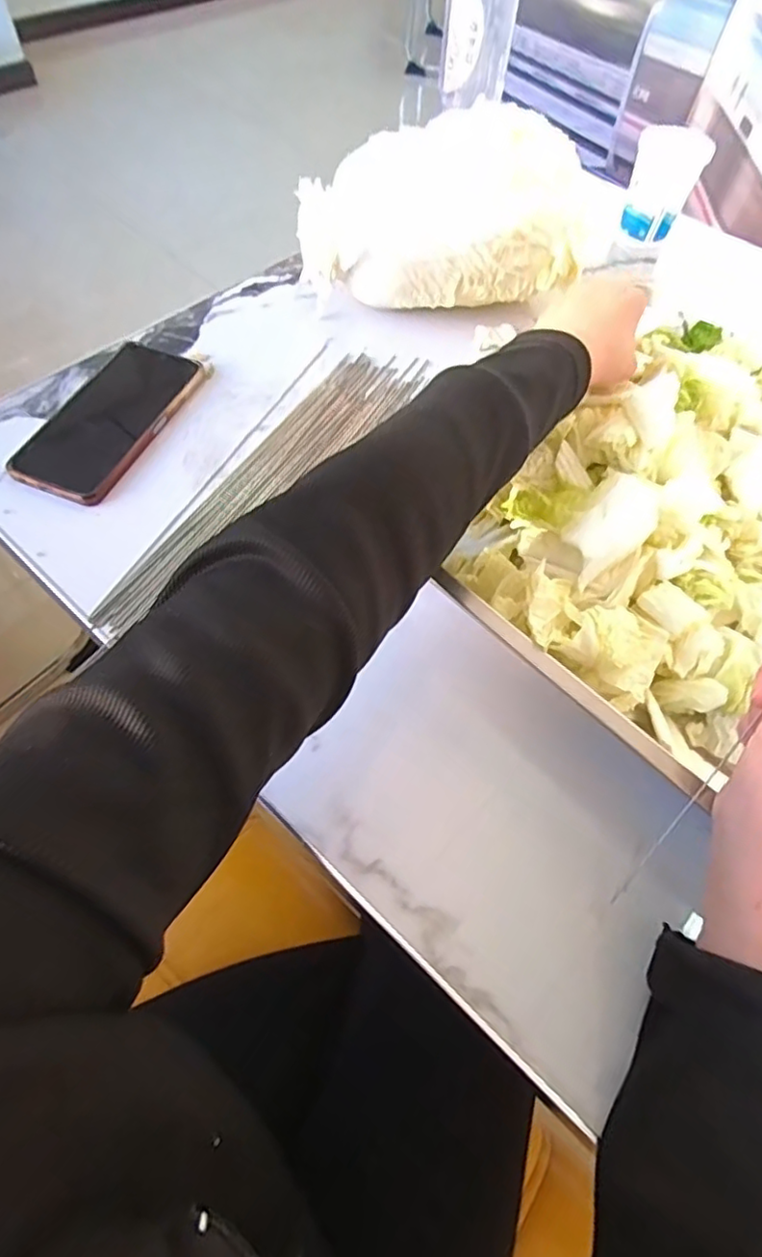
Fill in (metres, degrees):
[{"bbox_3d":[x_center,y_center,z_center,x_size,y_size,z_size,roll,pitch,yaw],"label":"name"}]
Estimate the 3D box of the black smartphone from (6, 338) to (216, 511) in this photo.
[{"bbox_3d":[-0.213,-0.169,0.481,0.078,0.017,0.170,21,61,9],"label":"black smartphone"}]

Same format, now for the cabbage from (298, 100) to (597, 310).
[{"bbox_3d":[0.056,-0.354,0.539,0.248,0.136,0.110,-9,60,-8],"label":"cabbage"}]

